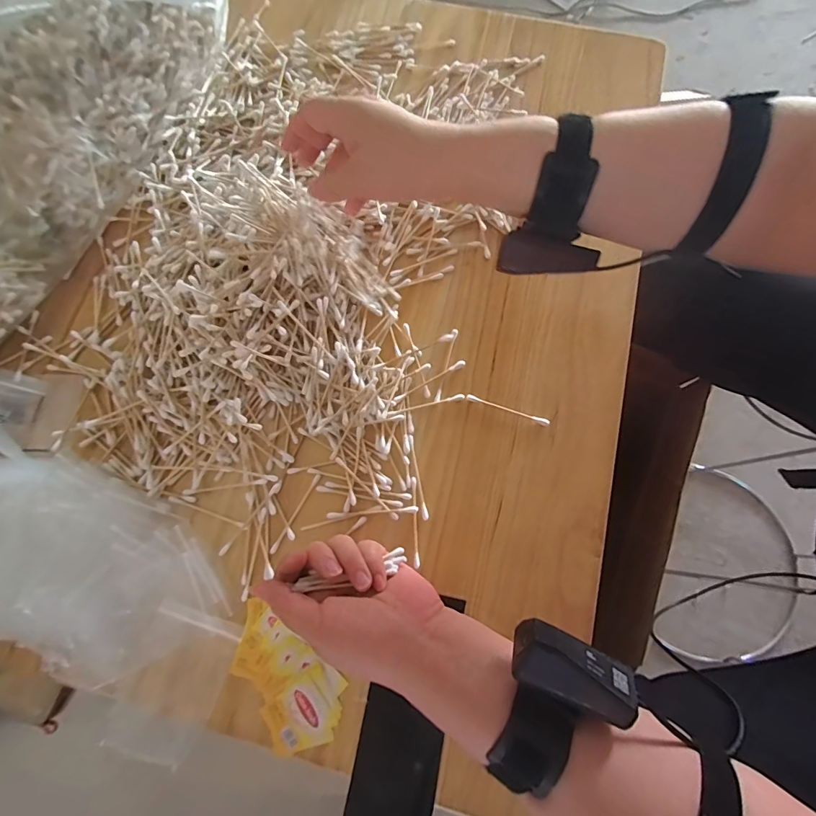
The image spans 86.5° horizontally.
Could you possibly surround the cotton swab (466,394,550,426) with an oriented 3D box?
[{"bbox_3d":[0.087,0.001,0.379,0.074,0.004,0.006,20,75,5],"label":"cotton swab"}]

